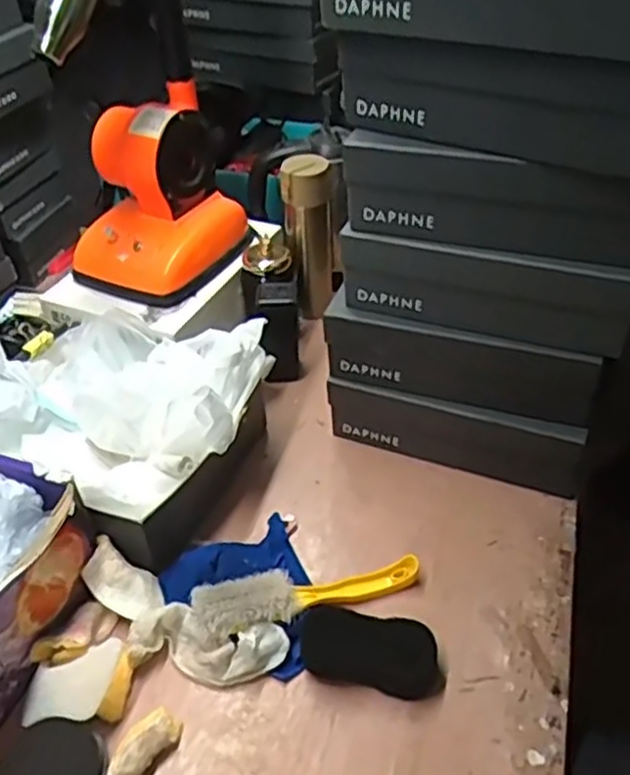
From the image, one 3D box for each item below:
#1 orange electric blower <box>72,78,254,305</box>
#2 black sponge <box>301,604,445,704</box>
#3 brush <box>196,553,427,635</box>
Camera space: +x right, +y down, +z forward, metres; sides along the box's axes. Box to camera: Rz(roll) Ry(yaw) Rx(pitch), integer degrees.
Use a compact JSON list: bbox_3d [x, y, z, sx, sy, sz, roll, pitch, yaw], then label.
[{"bbox_3d":[-0.207,-0.252,0.973,0.162,0.197,0.207,23,47,27],"label":"orange electric blower"},{"bbox_3d":[0.053,0.248,0.701,0.135,0.035,0.063,7,42,11],"label":"black sponge"},{"bbox_3d":[-0.004,0.207,0.743,0.231,0.051,0.054,-11,42,-9],"label":"brush"}]

